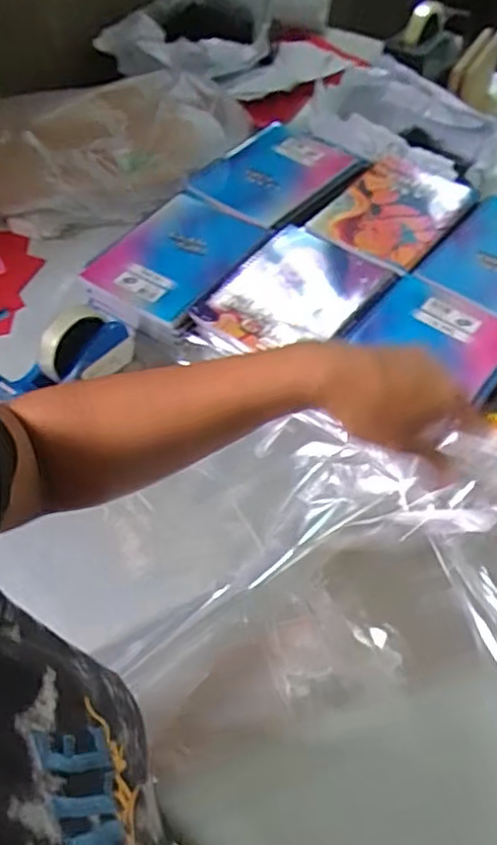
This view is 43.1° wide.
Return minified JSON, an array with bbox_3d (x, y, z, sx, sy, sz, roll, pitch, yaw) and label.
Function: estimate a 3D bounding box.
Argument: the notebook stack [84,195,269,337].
[{"bbox_3d":[-0.091,-0.203,0.783,0.158,0.036,0.198,28,60,21],"label":"notebook stack"}]

